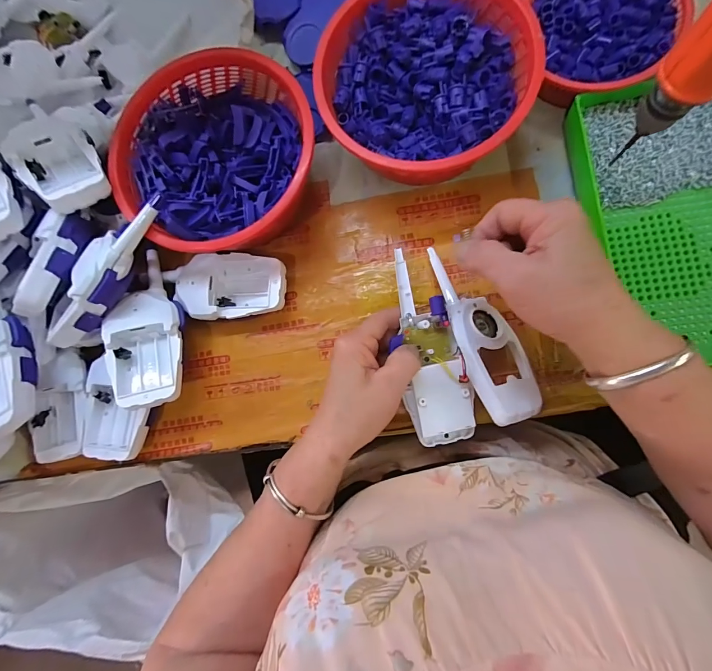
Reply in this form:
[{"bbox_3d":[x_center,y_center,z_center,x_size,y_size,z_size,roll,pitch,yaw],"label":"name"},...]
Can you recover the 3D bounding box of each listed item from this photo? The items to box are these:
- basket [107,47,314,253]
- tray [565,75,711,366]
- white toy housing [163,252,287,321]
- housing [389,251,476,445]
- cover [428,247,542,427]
[{"bbox_3d":[-0.125,-0.158,0.345,0.173,0.064,0.178,-1,83,6],"label":"basket"},{"bbox_3d":[0.276,-0.096,0.304,0.160,0.044,0.241,-7,82,5],"label":"tray"},{"bbox_3d":[-0.127,-0.046,0.362,0.120,0.033,0.061,-5,83,6],"label":"white toy housing"},{"bbox_3d":[0.060,0.012,0.312,0.054,0.024,0.162,-13,84,4],"label":"housing"},{"bbox_3d":[0.106,-0.005,0.316,0.057,0.013,0.158,-15,71,-22],"label":"cover"}]

